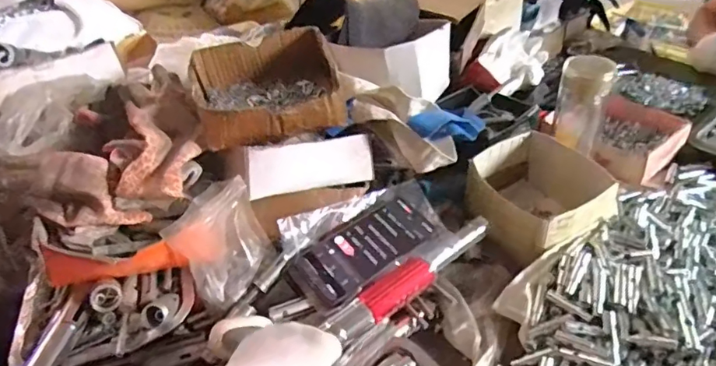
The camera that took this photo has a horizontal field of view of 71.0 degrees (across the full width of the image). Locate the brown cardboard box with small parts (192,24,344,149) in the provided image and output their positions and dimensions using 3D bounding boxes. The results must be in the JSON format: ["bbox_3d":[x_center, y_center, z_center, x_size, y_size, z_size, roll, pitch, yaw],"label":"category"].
[{"bbox_3d":[-0.115,-0.122,0.633,0.167,0.067,0.167,-13,37,-10],"label":"brown cardboard box with small parts"}]

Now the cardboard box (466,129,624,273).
[{"bbox_3d":[0.231,0.017,0.663,0.148,0.081,0.167,-21,39,-20],"label":"cardboard box"}]

